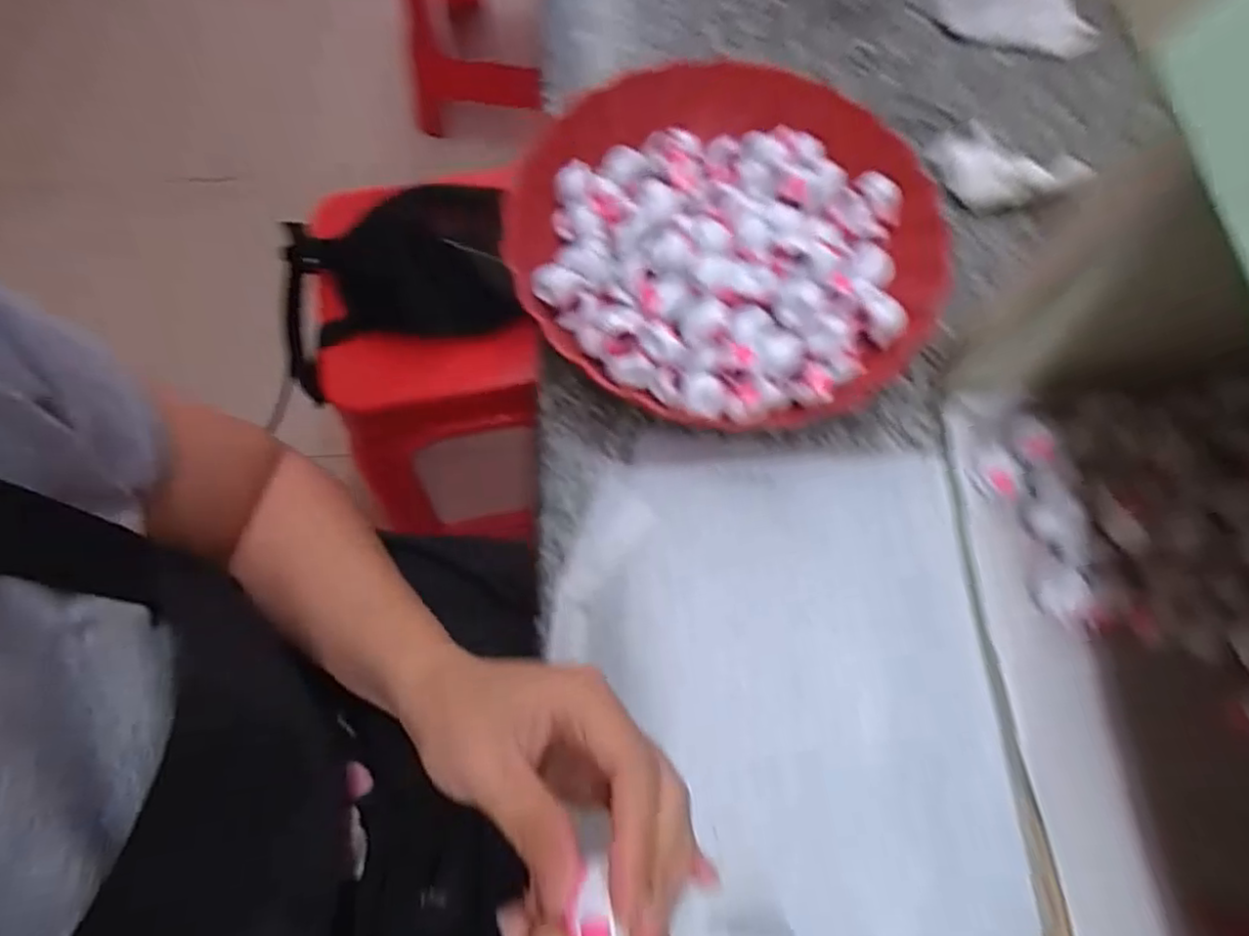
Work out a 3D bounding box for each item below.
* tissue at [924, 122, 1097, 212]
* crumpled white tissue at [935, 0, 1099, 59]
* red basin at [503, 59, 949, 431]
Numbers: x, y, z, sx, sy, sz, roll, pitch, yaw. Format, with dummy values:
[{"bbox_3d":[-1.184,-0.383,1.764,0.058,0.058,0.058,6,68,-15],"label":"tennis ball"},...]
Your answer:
[{"bbox_3d":[0.242,-0.192,0.435,0.087,0.037,0.041,41,74,12],"label":"tissue"},{"bbox_3d":[0.303,-0.355,0.505,0.116,0.021,0.071,19,71,5],"label":"crumpled white tissue"},{"bbox_3d":[0.063,-0.144,0.394,0.245,0.068,0.243,1,70,-2],"label":"red basin"}]

